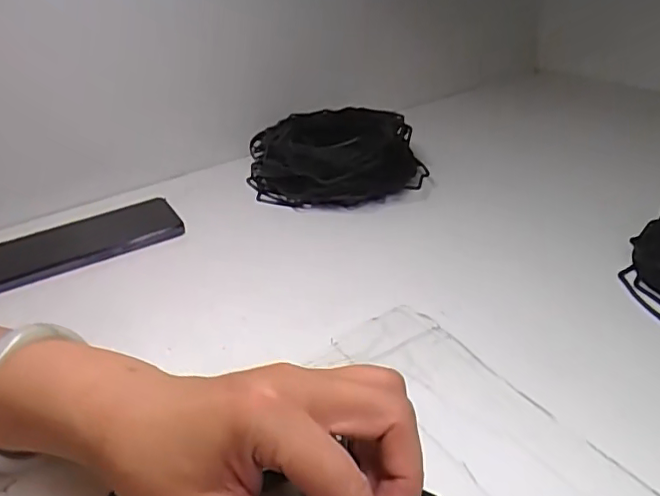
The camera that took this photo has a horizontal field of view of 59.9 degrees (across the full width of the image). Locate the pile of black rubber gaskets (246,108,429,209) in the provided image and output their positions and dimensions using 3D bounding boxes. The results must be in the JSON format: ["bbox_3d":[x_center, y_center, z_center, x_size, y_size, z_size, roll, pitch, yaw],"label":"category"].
[{"bbox_3d":[0.001,-0.095,0.570,0.167,0.044,0.164,-6,31,0],"label":"pile of black rubber gaskets"}]

